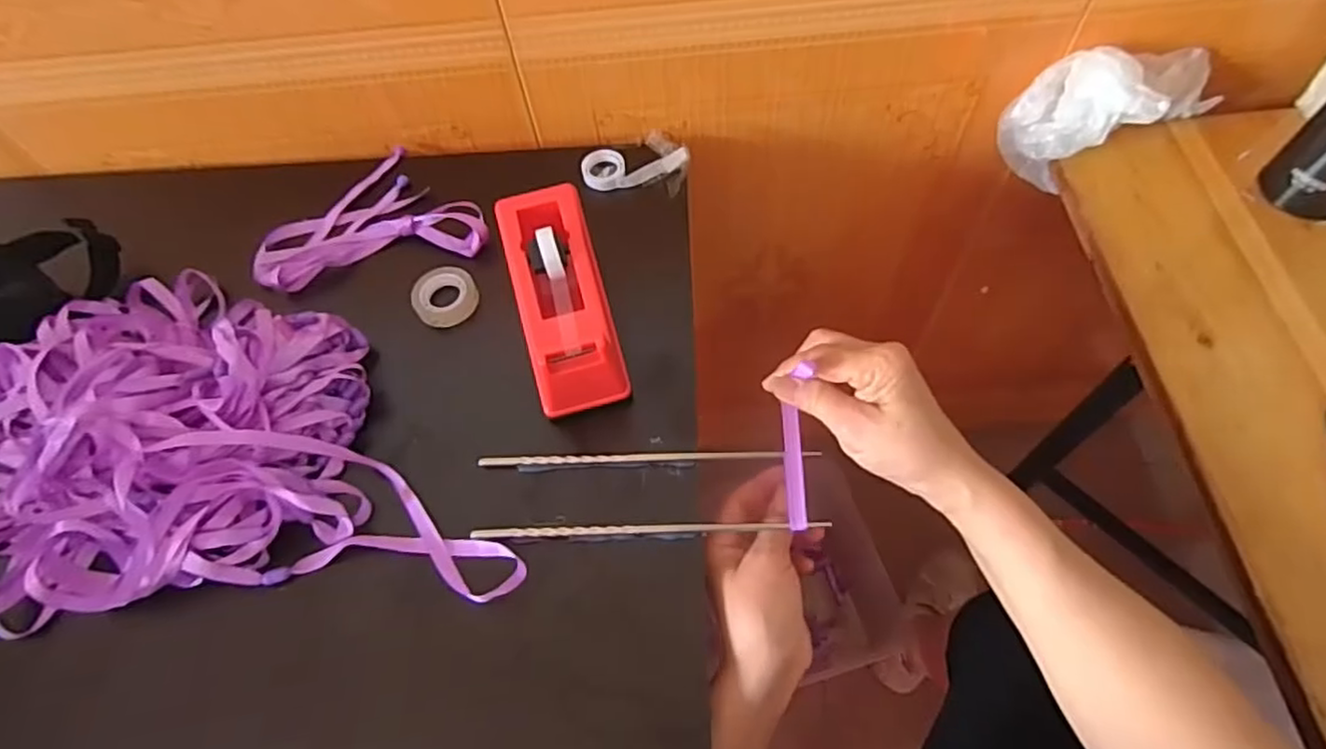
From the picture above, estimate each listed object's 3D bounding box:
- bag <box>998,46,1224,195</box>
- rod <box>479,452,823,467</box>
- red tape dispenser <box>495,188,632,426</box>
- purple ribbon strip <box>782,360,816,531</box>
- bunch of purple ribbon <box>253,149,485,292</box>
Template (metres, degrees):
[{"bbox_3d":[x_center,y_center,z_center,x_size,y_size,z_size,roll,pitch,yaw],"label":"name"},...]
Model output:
[{"bbox_3d":[0.373,-0.222,0.590,0.153,0.126,0.098,-30,63,-11],"label":"bag"},{"bbox_3d":[-0.010,0.055,0.455,0.222,0.006,0.007,-1,61,1],"label":"rod"},{"bbox_3d":[-0.070,-0.051,0.482,0.062,0.073,0.155,-14,61,-6],"label":"red tape dispenser"},{"bbox_3d":[0.082,0.057,0.431,0.011,0.004,0.075,-6,83,21],"label":"purple ribbon strip"},{"bbox_3d":[-0.239,-0.109,0.552,0.157,0.027,0.149,-39,66,-18],"label":"bunch of purple ribbon"}]

